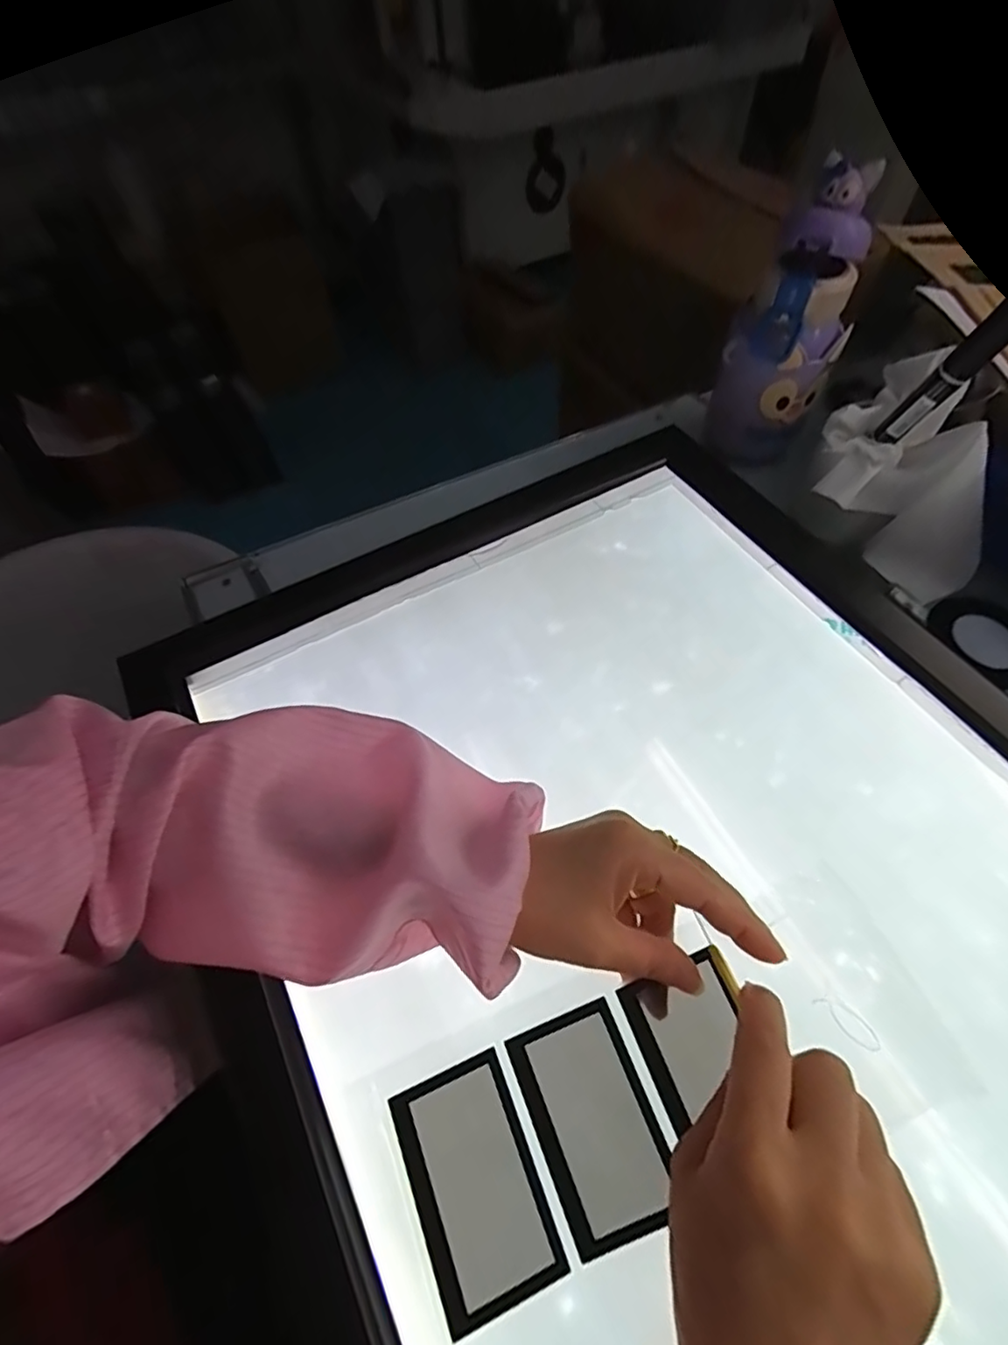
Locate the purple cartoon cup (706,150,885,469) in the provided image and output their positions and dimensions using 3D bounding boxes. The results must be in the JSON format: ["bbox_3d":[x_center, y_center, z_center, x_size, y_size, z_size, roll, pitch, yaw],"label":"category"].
[{"bbox_3d":[0.234,-0.274,0.469,0.078,0.198,0.075,-1,57,1],"label":"purple cartoon cup"}]

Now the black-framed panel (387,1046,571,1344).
[{"bbox_3d":[-0.013,0.221,0.248,0.052,0.009,0.084,-19,58,-11],"label":"black-framed panel"}]

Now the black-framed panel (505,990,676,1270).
[{"bbox_3d":[0.040,0.199,0.252,0.052,0.011,0.084,-25,68,0],"label":"black-framed panel"}]

